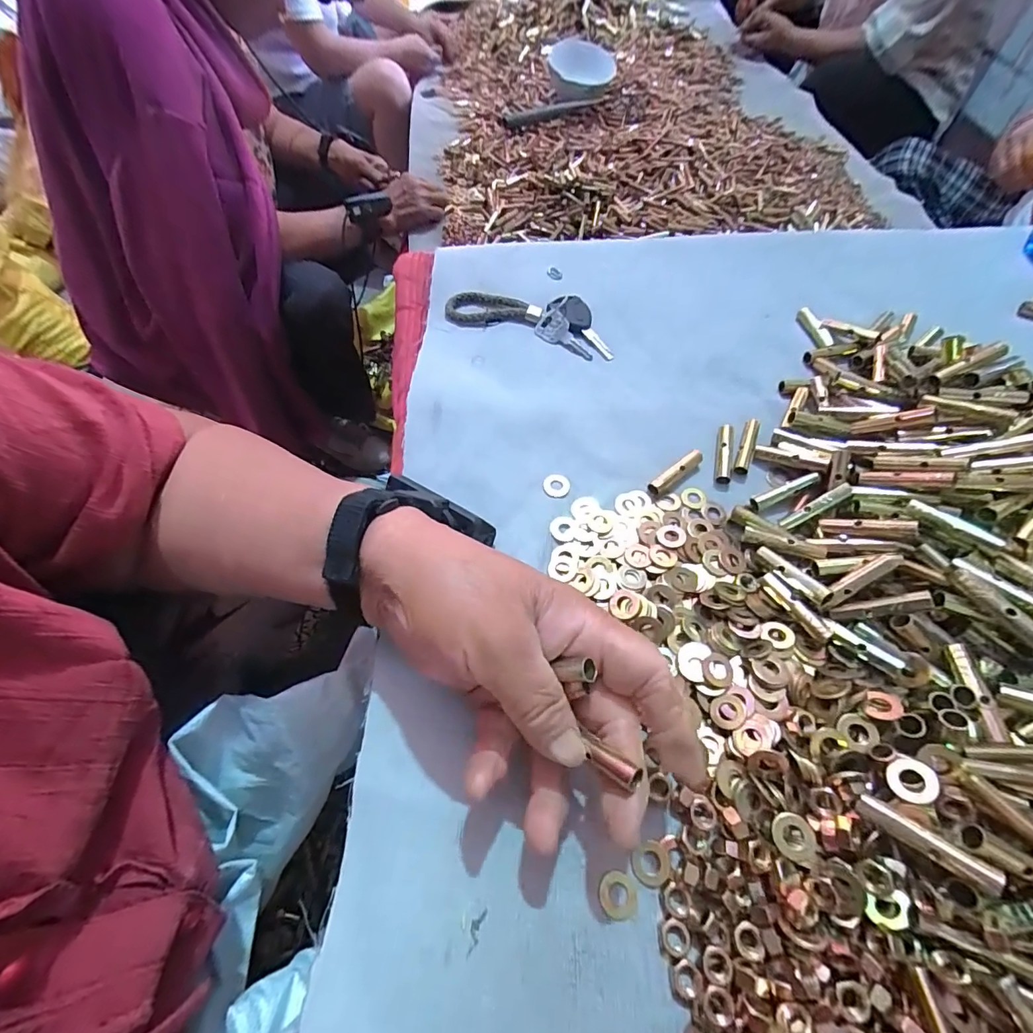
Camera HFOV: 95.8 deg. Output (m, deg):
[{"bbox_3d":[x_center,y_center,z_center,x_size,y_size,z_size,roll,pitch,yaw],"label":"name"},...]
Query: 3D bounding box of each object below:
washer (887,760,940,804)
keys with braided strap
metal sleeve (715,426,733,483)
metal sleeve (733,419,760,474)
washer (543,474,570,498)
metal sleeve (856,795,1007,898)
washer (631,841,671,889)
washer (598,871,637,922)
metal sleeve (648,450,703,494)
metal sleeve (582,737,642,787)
[{"bbox_3d":[0.162,0.109,0.192,0.016,0.004,0.016,-25,38,22],"label":"washer"},{"bbox_3d":[0.013,-0.164,0.379,0.136,0.011,0.056,21,63,11],"label":"keys with braided strap"},{"bbox_3d":[0.140,-0.043,0.314,0.010,0.007,0.045,11,62,6],"label":"metal sleeve"},{"bbox_3d":[0.156,-0.048,0.316,0.010,0.007,0.046,20,63,11],"label":"metal sleeve"},{"bbox_3d":[0.026,-0.020,0.304,0.017,0.004,0.017,0,61,0],"label":"washer"},{"bbox_3d":[0.157,0.124,0.179,0.043,0.006,0.007,24,61,41],"label":"metal sleeve"},{"bbox_3d":[0.060,0.153,0.206,0.016,0.004,0.017,0,61,0],"label":"washer"},{"bbox_3d":[0.044,0.163,0.201,0.017,0.004,0.017,0,61,0],"label":"washer"},{"bbox_3d":[0.105,-0.029,0.306,0.046,0.009,0.009,-34,66,-17],"label":"metal sleeve"},{"bbox_3d":[0.038,0.097,0.184,0.023,0.005,0.007,16,59,40],"label":"metal sleeve"}]

